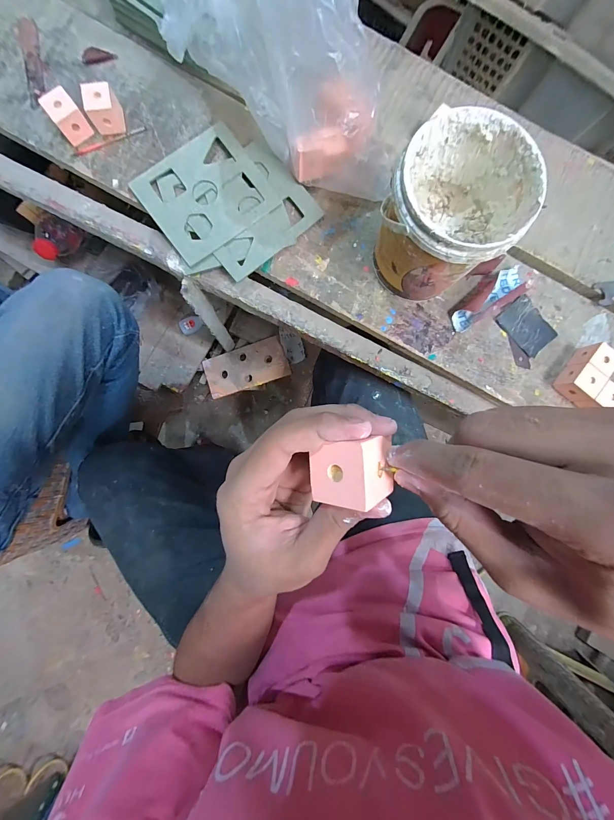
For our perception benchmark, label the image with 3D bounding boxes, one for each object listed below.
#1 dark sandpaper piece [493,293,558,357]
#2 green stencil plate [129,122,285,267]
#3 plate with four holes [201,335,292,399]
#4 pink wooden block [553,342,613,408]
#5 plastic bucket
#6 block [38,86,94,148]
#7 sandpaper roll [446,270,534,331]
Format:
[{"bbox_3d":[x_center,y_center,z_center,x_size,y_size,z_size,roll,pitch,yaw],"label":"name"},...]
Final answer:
[{"bbox_3d":[0.274,-0.104,0.373,0.051,0.004,0.068,-42,92,-4],"label":"dark sandpaper piece"},{"bbox_3d":[-0.119,-0.256,0.355,0.136,0.008,0.125,-37,88,-5],"label":"green stencil plate"},{"bbox_3d":[-0.135,-0.095,0.653,0.185,0.019,0.091,-16,87,10],"label":"plate with four holes"},{"bbox_3d":[0.342,-0.034,0.356,0.061,0.033,0.063,42,85,-2],"label":"pink wooden block"},{"bbox_3d":[0.138,-0.189,0.313,0.117,0.126,0.123,0,88,-5],"label":"plastic bucket"},{"bbox_3d":[-0.272,-0.332,0.341,0.031,0.031,0.036,-40,92,-6],"label":"block"},{"bbox_3d":[0.222,-0.140,0.364,0.107,0.023,0.041,-34,91,-6],"label":"sandpaper roll"}]

